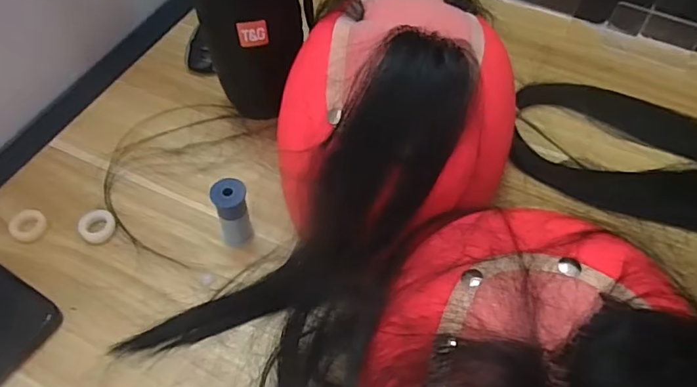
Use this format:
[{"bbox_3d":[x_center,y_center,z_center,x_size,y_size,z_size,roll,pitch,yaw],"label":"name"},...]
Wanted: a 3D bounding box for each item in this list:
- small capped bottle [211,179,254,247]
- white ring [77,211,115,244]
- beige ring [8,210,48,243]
[{"bbox_3d":[-0.076,0.013,0.343,0.020,0.051,0.021,-2,54,-4],"label":"small capped bottle"},{"bbox_3d":[-0.174,0.022,0.358,0.022,0.010,0.021,1,54,-2],"label":"white ring"},{"bbox_3d":[-0.218,0.021,0.351,0.021,0.009,0.023,1,54,-2],"label":"beige ring"}]

